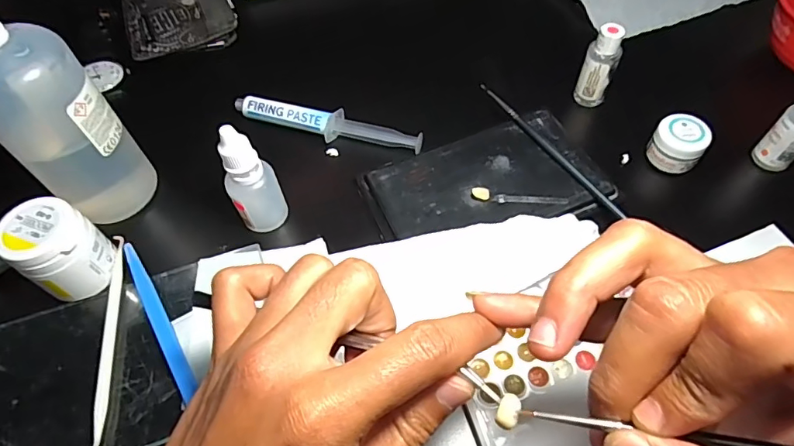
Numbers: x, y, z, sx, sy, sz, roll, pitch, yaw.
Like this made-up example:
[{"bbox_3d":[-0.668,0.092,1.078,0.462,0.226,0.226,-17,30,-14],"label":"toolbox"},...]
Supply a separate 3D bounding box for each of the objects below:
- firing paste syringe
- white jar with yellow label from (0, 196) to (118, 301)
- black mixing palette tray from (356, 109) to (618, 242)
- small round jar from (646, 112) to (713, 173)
[{"bbox_3d":[-0.052,-0.075,0.364,0.145,0.012,0.022,14,59,11],"label":"firing paste syringe"},{"bbox_3d":[-0.199,0.016,0.288,0.042,0.048,0.043,-1,57,1],"label":"white jar with yellow label"},{"bbox_3d":[0.057,-0.028,0.325,0.150,0.010,0.081,-18,59,-9],"label":"black mixing palette tray"},{"bbox_3d":[0.190,-0.054,0.329,0.032,0.024,0.030,-1,57,1],"label":"small round jar"}]

